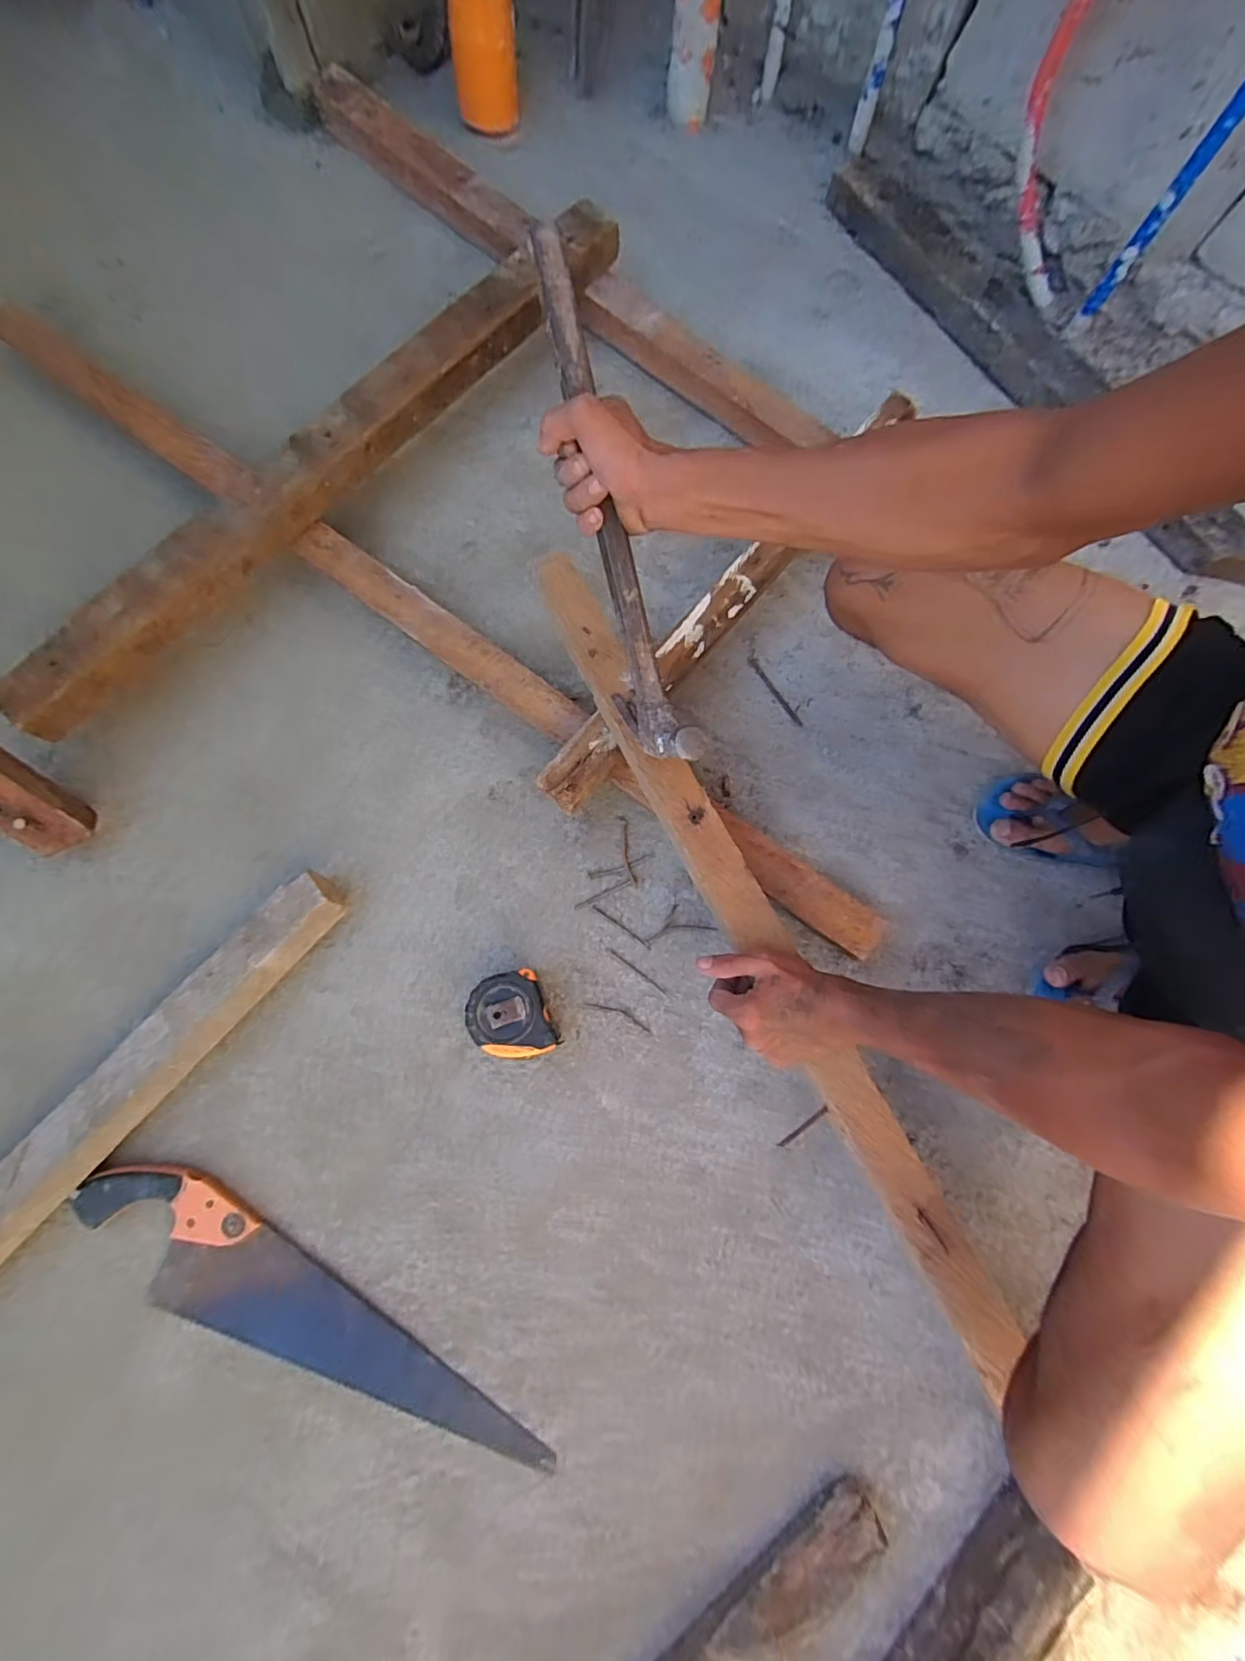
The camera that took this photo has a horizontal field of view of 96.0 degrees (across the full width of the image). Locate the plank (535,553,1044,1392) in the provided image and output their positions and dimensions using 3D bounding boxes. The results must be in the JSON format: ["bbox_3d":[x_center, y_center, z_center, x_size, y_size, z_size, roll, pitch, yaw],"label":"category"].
[{"bbox_3d":[0.121,0.087,0.514,0.049,0.021,0.801,-29,84,-7],"label":"plank"}]

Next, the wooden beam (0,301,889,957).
[{"bbox_3d":[-0.234,-0.254,0.645,1.210,0.055,0.066,36,79,6],"label":"wooden beam"}]

